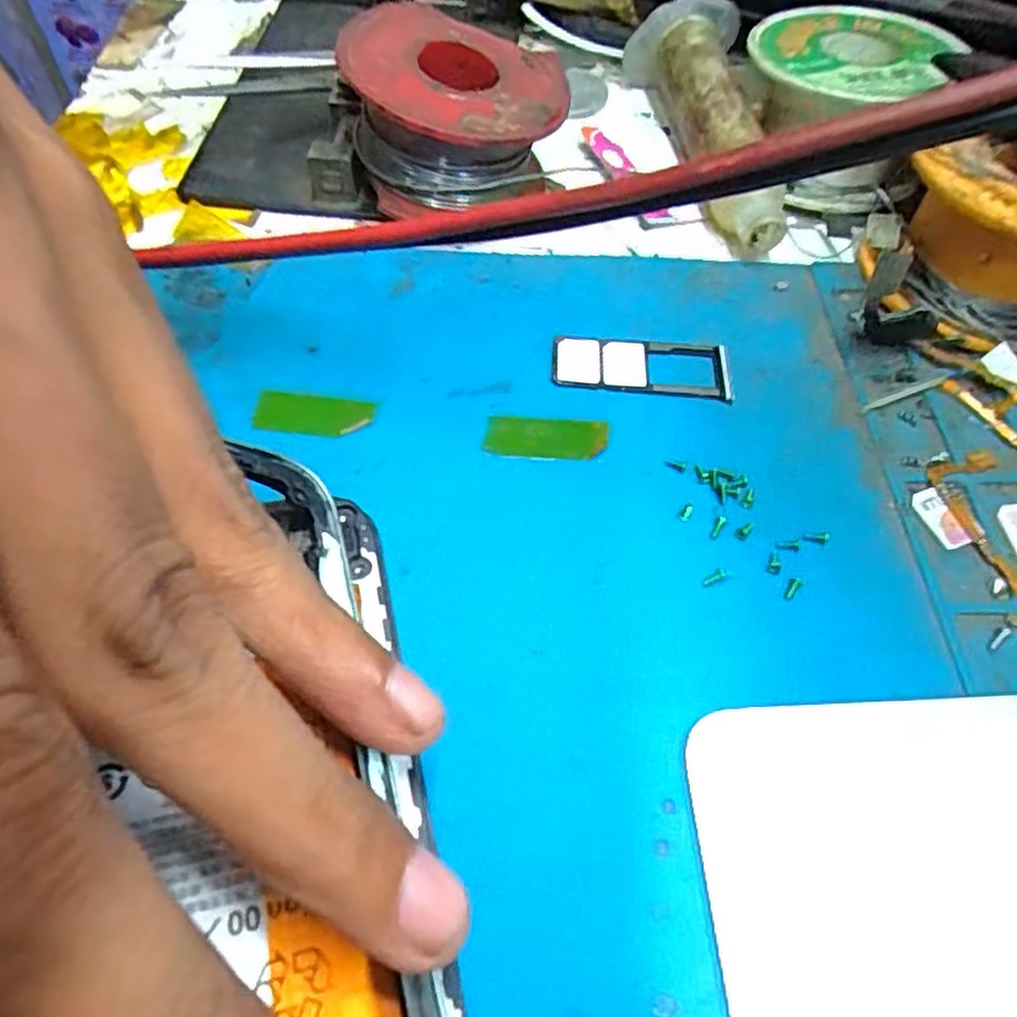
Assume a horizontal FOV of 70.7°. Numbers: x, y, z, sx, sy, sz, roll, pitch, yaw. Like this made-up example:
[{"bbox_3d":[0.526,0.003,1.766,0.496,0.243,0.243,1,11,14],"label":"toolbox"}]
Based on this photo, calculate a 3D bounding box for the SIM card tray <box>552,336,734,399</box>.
[{"bbox_3d":[0.028,-0.031,0.150,0.037,0.004,0.014,3,57,-1],"label":"SIM card tray"}]

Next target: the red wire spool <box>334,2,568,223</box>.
[{"bbox_3d":[-0.013,-0.087,0.166,0.046,0.034,0.042,2,57,-2],"label":"red wire spool"}]

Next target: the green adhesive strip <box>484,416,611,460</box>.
[{"bbox_3d":[0.007,-0.015,0.139,0.024,0.004,0.010,6,57,1],"label":"green adhesive strip"}]

